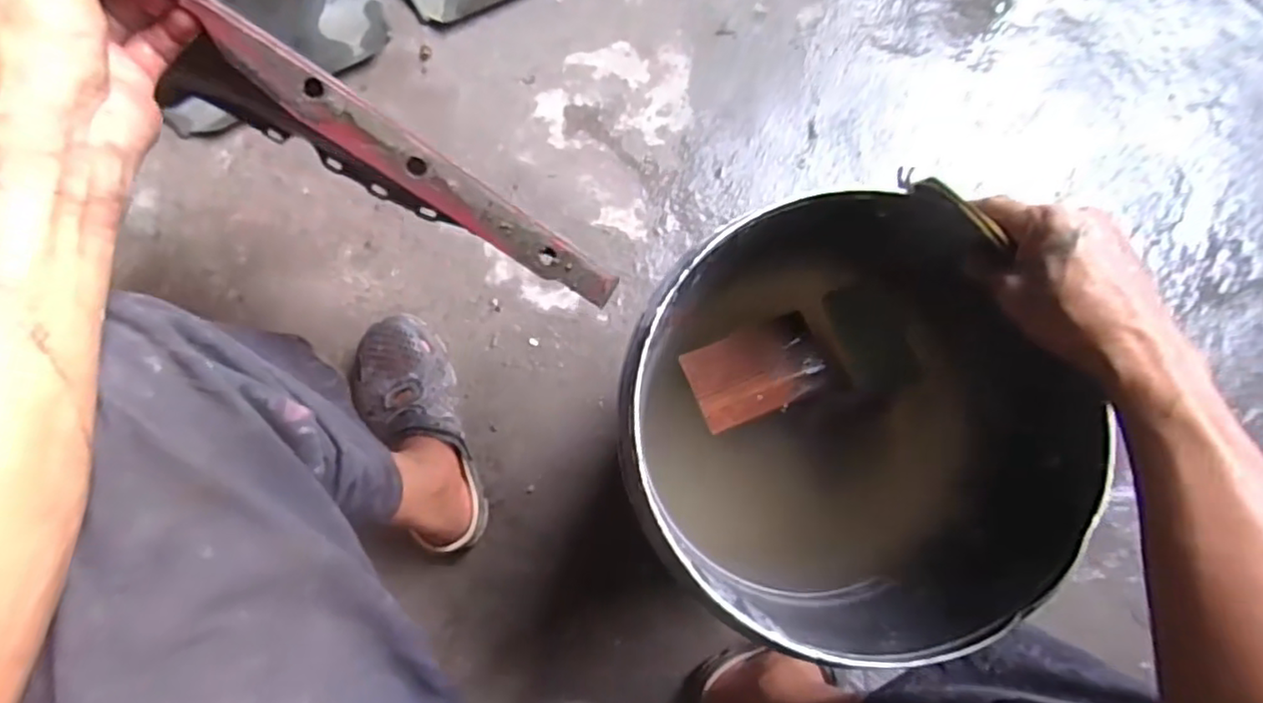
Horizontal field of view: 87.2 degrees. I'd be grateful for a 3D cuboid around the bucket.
[{"bbox_3d":[0.141,0.078,0.562,0.295,0.318,0.256,29,83,4],"label":"bucket"}]

